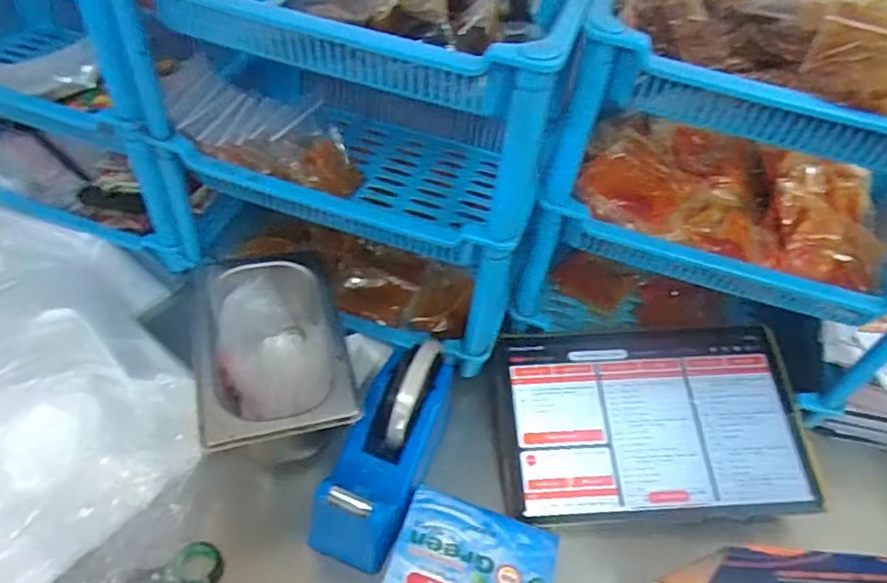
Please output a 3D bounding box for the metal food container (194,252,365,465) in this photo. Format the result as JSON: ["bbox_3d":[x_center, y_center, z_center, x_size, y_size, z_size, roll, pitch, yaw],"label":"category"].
[{"bbox_3d":[-0.137,0.067,0.505,0.110,0.098,0.165,-9,49,-15],"label":"metal food container"}]

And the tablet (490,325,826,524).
[{"bbox_3d":[0.175,0.107,0.525,0.251,0.010,0.164,-3,61,0],"label":"tablet"}]

